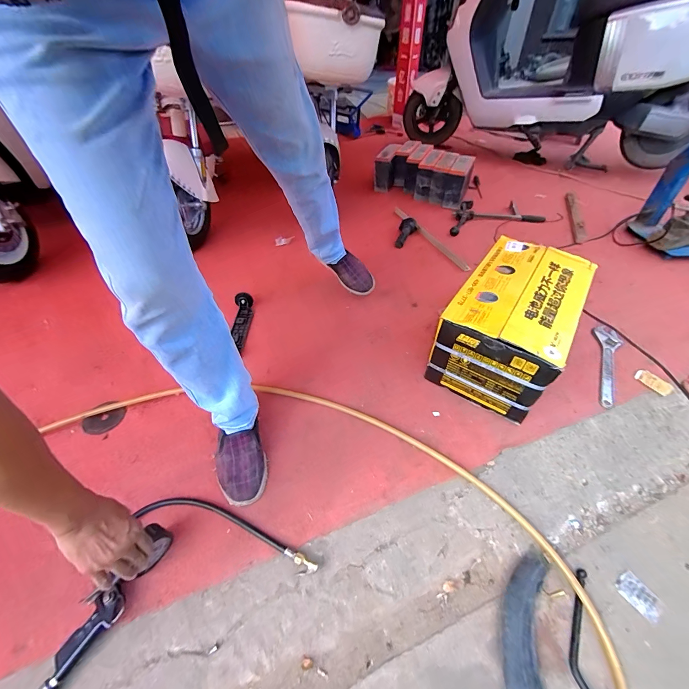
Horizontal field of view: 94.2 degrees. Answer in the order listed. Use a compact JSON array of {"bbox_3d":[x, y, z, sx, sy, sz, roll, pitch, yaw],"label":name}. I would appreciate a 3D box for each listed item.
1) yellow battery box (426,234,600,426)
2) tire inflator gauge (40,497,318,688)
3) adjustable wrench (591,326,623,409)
[{"bbox_3d":[0.401,-0.047,0.790,0.232,0.233,0.378,25,49,26],"label":"yellow battery box"},{"bbox_3d":[-0.293,0.363,0.543,0.424,0.068,0.223,-20,48,-16],"label":"tire inflator gauge"},{"bbox_3d":[0.671,0.048,0.831,0.065,0.029,0.270,22,48,24],"label":"adjustable wrench"}]

